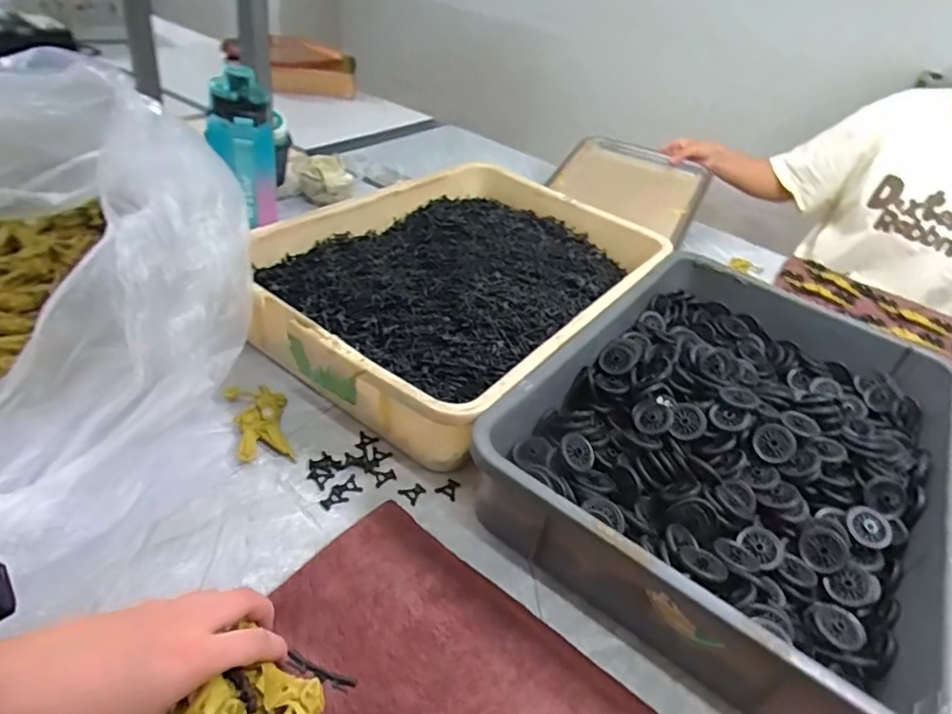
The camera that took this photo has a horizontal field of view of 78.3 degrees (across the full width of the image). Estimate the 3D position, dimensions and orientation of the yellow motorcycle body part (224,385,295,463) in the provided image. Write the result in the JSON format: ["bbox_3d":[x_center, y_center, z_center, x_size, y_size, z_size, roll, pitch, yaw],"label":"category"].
[{"bbox_3d":[-0.208,0.062,0.566,0.051,0.017,0.095,-9,42,-24],"label":"yellow motorcycle body part"}]

